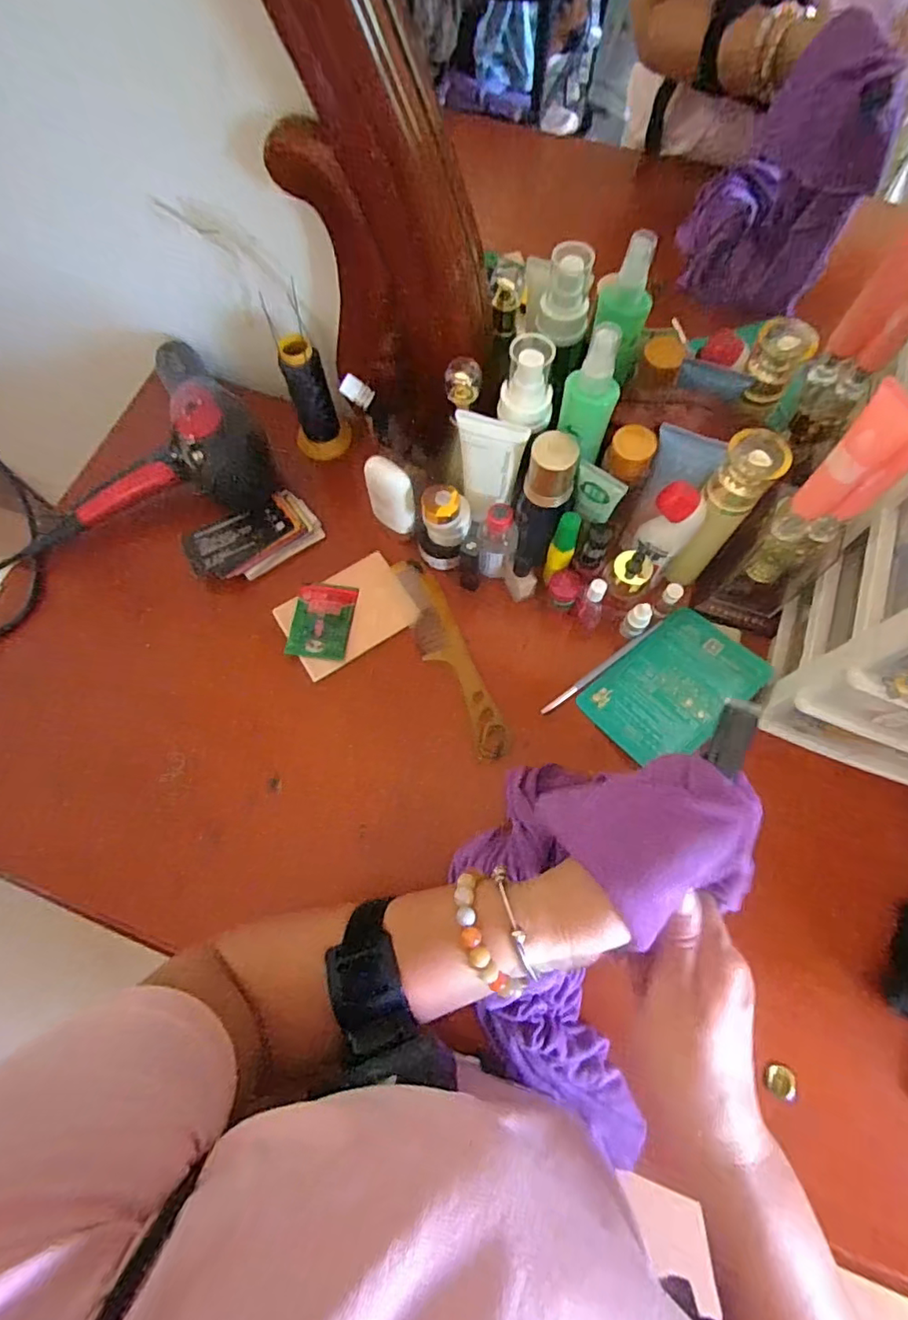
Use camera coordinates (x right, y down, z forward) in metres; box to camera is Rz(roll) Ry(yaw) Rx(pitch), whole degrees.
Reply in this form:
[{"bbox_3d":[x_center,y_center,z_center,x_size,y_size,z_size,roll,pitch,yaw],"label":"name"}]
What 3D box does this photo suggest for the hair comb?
[{"bbox_3d":[-0.005,-0.006,0.545,0.043,0.007,0.217,-24,72,-7],"label":"hair comb"}]

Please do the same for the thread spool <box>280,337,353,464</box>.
[{"bbox_3d":[-0.148,-0.272,0.574,0.055,0.122,0.062,-15,71,-4],"label":"thread spool"}]

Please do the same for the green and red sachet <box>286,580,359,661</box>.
[{"bbox_3d":[-0.130,-0.040,0.551,0.058,0.008,0.080,9,71,5],"label":"green and red sachet"}]

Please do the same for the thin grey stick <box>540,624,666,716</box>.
[{"bbox_3d":[0.140,0.007,0.529,0.141,0.013,0.008,-34,74,-10],"label":"thin grey stick"}]

